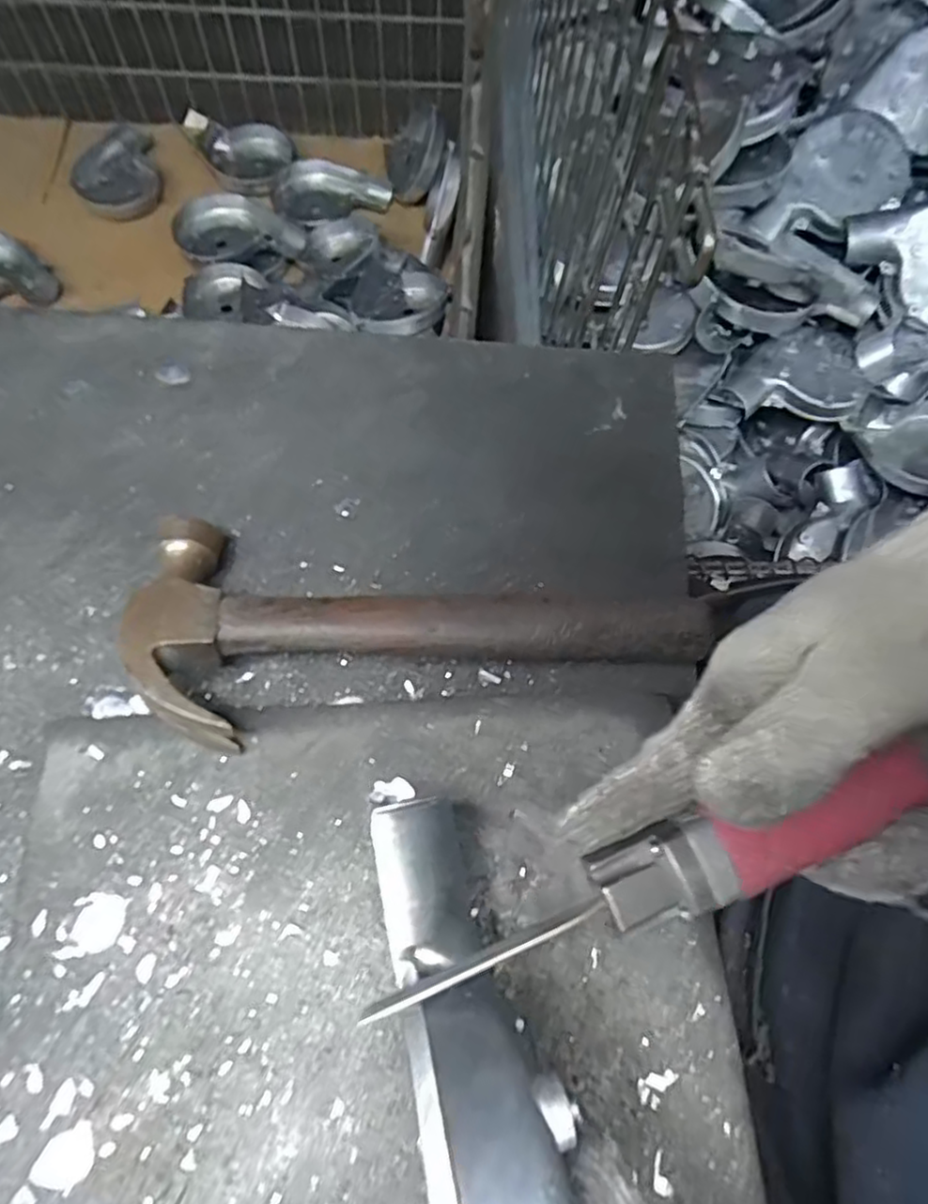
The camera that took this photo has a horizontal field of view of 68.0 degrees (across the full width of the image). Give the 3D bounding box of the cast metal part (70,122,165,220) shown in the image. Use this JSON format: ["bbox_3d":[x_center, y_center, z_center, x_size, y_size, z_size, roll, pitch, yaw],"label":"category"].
[{"bbox_3d":[-0.646,-0.795,1.279,0.147,0.043,0.177,-15,69,-8],"label":"cast metal part"}]

